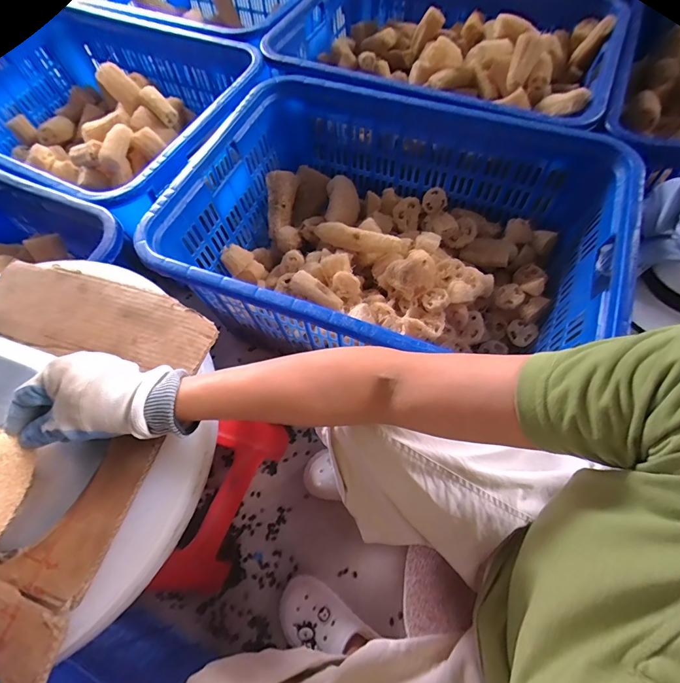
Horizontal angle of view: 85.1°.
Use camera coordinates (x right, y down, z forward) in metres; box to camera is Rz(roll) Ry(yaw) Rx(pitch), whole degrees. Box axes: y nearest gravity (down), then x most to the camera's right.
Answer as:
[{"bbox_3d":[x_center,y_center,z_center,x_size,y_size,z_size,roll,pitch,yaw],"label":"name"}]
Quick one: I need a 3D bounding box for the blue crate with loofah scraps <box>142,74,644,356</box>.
[{"bbox_3d":[0.085,-0.221,0.794,0.851,0.269,0.589,20,67,13],"label":"blue crate with loofah scraps"}]

